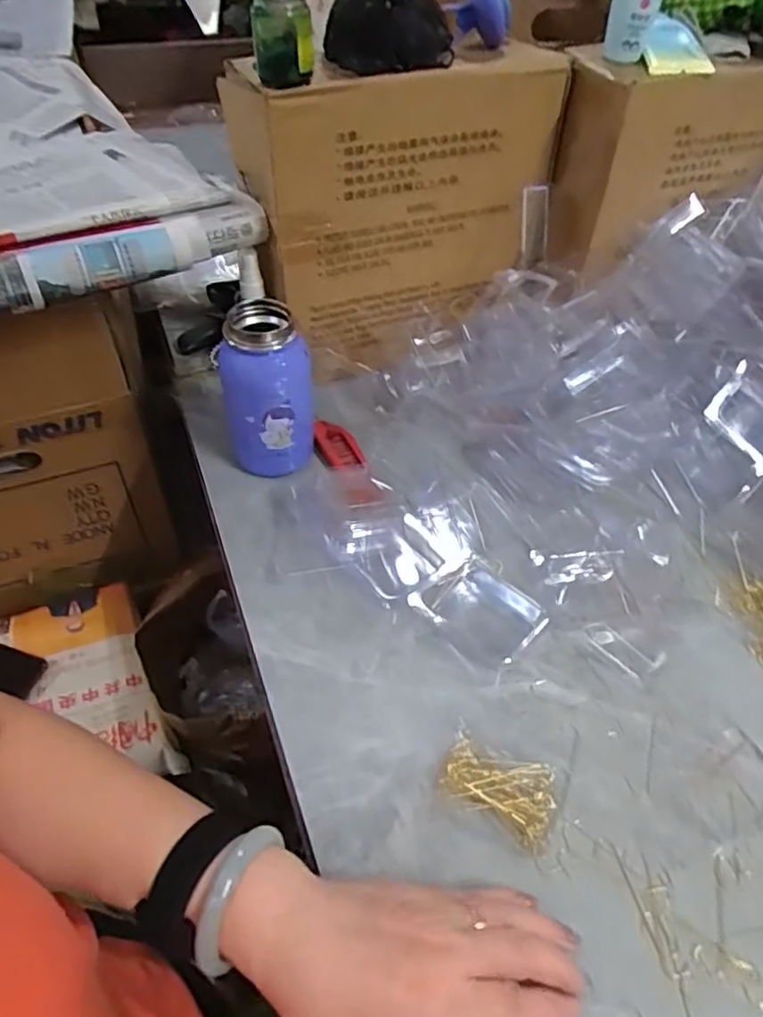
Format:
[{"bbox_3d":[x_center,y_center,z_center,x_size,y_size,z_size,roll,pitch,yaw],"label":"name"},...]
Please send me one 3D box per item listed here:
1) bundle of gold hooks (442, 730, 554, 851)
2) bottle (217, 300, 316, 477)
[{"bbox_3d":[0.072,0.170,0.388,0.067,0.014,0.047,21,50,15],"label":"bundle of gold hooks"},{"bbox_3d":[-0.097,-0.096,0.538,0.065,0.135,0.067,13,48,8],"label":"bottle"}]

